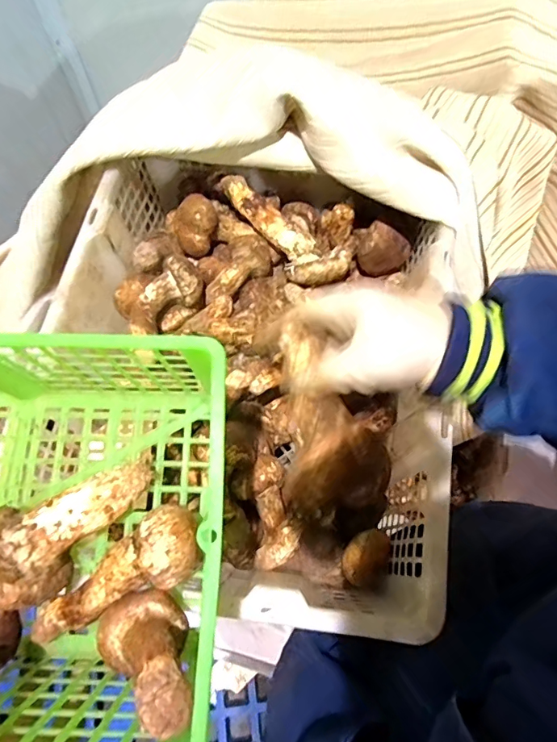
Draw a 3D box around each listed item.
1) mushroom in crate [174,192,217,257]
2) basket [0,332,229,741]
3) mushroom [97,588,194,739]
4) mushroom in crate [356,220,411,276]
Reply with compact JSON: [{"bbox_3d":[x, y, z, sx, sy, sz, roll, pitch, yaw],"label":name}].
[{"bbox_3d":[-0.090,-0.157,0.513,0.045,0.057,0.045,-15,66,-5],"label":"mushroom in crate"},{"bbox_3d":[-0.199,0.101,0.293,0.338,0.126,0.210,2,65,3],"label":"basket"},{"bbox_3d":[-0.072,0.163,0.260,0.047,0.093,0.038,-43,111,-16],"label":"mushroom"},{"bbox_3d":[0.119,-0.136,0.538,0.064,0.064,0.041,19,67,10],"label":"mushroom in crate"}]

